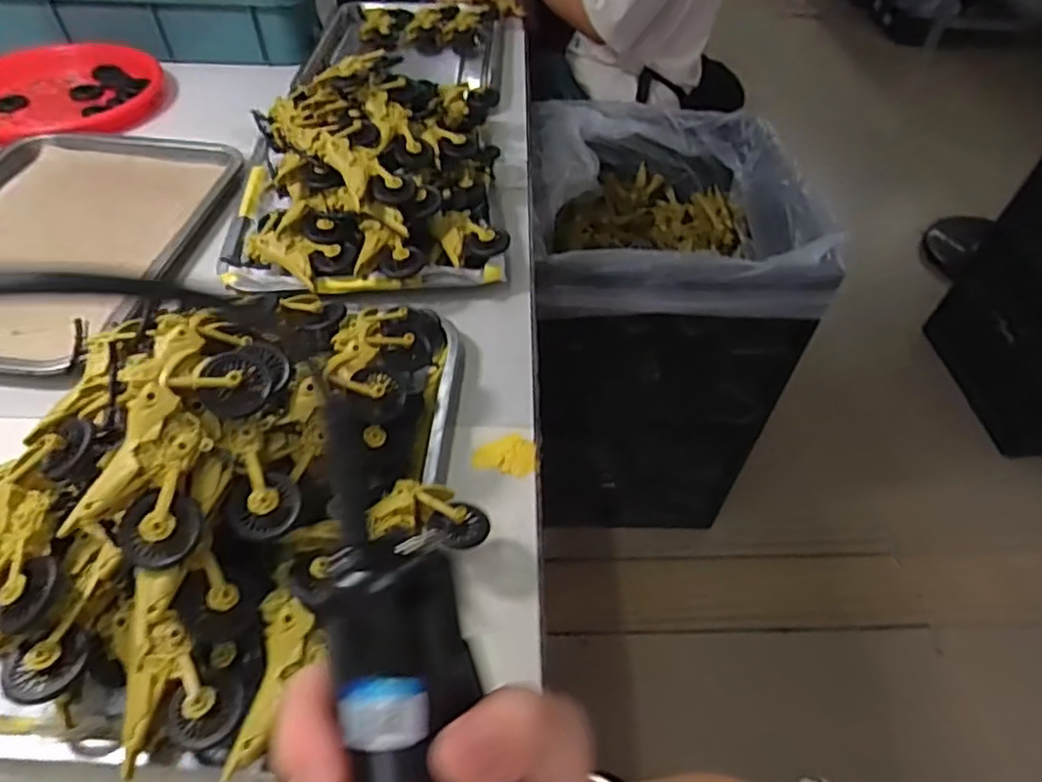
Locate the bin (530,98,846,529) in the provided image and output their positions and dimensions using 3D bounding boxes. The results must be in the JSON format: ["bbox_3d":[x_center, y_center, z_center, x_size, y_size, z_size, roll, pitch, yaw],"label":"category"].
[{"bbox_3d":[0.196,-0.126,1.148,0.392,0.606,0.465,0,49,-3],"label":"bin"}]

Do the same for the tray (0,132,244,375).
[{"bbox_3d":[-0.452,-0.150,0.611,0.267,0.023,0.340,6,49,3],"label":"tray"}]

